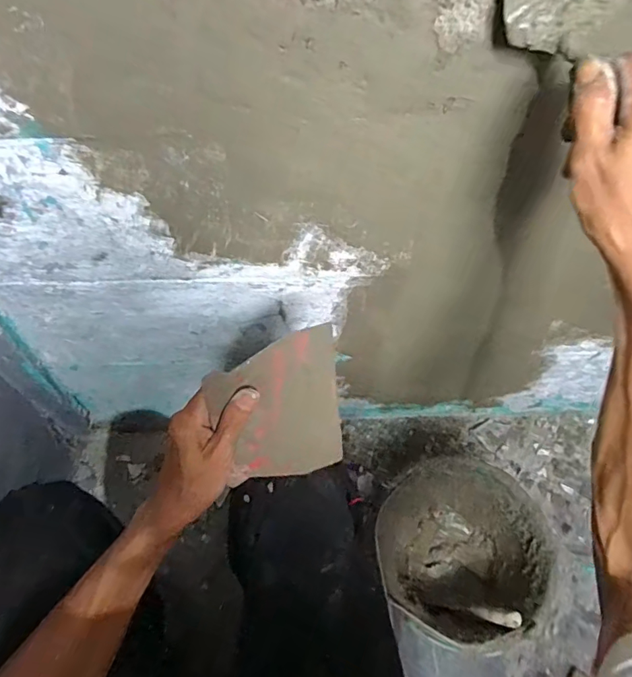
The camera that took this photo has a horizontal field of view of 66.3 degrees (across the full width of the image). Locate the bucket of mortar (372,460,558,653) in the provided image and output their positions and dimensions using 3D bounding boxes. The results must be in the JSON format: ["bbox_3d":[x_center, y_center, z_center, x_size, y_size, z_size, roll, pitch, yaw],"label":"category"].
[{"bbox_3d":[0.224,0.354,0.800,0.248,0.181,0.262,1,57,-1],"label":"bucket of mortar"}]

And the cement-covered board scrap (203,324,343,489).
[{"bbox_3d":[-0.036,0.075,0.486,0.127,0.161,0.008,-14,28,-16],"label":"cement-covered board scrap"}]

